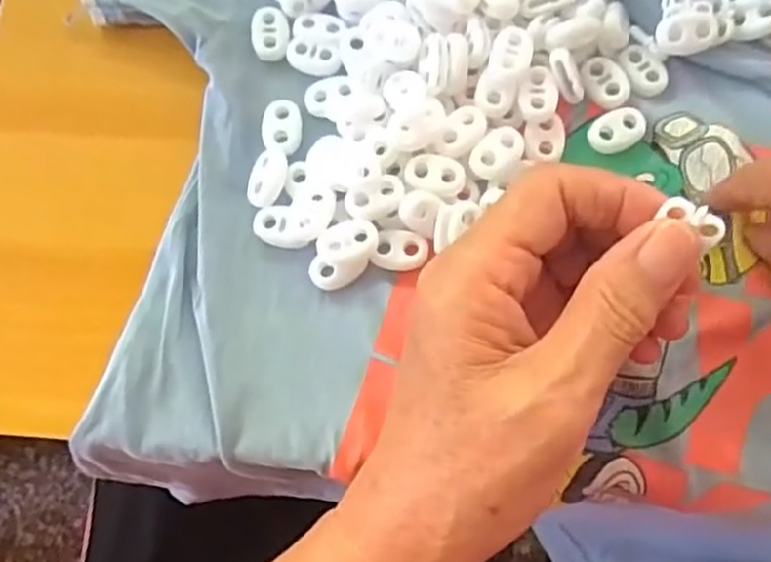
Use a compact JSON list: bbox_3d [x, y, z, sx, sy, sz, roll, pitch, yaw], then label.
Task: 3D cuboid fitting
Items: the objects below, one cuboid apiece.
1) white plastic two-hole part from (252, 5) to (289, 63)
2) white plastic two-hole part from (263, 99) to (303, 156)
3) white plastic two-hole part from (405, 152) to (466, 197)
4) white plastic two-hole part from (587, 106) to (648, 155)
[{"bbox_3d":[-0.047,-0.101,0.294,0.014,0.004,0.023,-1,75,1],"label":"white plastic two-hole part"},{"bbox_3d":[-0.041,-0.061,0.285,0.015,0.004,0.023,-3,75,1],"label":"white plastic two-hole part"},{"bbox_3d":[0.018,-0.040,0.270,0.022,0.004,0.015,15,76,5],"label":"white plastic two-hole part"},{"bbox_3d":[0.090,-0.058,0.282,0.023,0.005,0.015,-23,76,-4],"label":"white plastic two-hole part"}]

